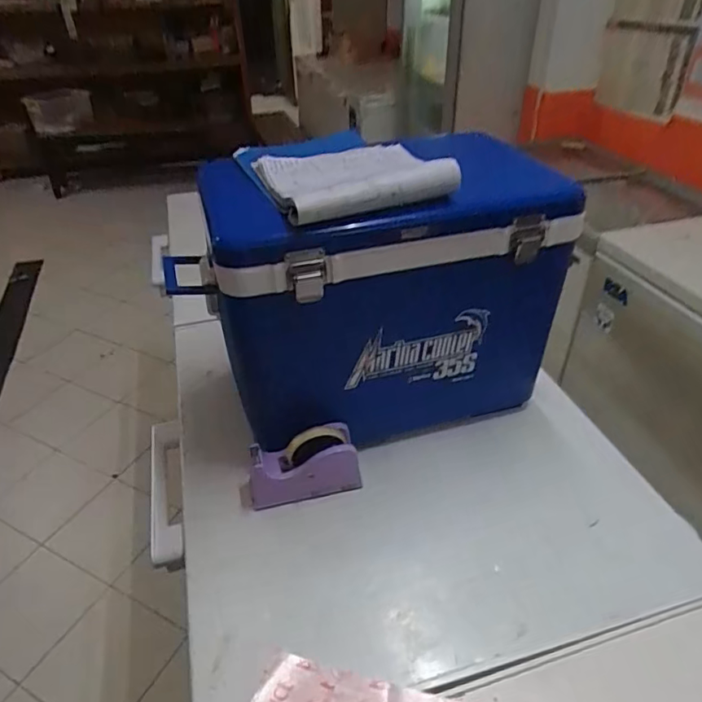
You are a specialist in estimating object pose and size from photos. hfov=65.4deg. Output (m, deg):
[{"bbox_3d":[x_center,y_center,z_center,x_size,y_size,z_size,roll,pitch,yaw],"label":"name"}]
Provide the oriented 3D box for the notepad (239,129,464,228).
[{"bbox_3d":[-0.011,-0.243,0.738,0.222,0.039,0.292,-19,36,-17],"label":"notepad"}]

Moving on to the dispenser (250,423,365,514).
[{"bbox_3d":[-0.070,0.163,0.782,0.153,0.111,0.045,-12,37,-11],"label":"dispenser"}]

